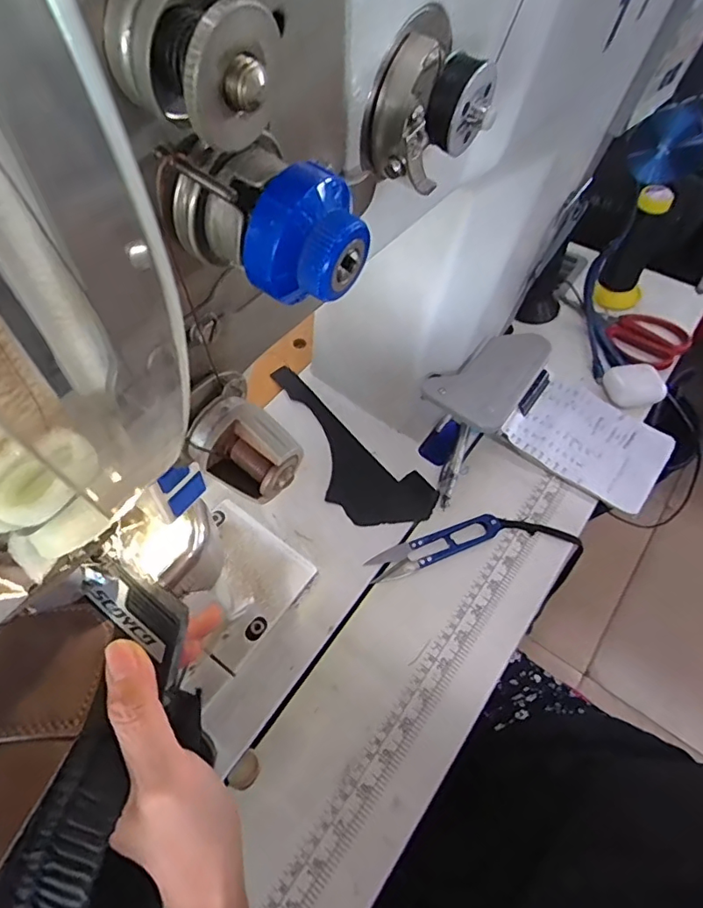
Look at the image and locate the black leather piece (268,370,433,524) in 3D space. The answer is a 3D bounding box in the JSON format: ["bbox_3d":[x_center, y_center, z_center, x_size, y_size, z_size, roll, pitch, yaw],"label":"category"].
[{"bbox_3d":[-0.015,-0.003,0.487,0.203,0.009,0.076,40,60,14],"label":"black leather piece"}]

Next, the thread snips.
[{"bbox_3d":[0.073,0.079,0.450,0.120,0.007,0.025,-20,58,-11],"label":"thread snips"}]

